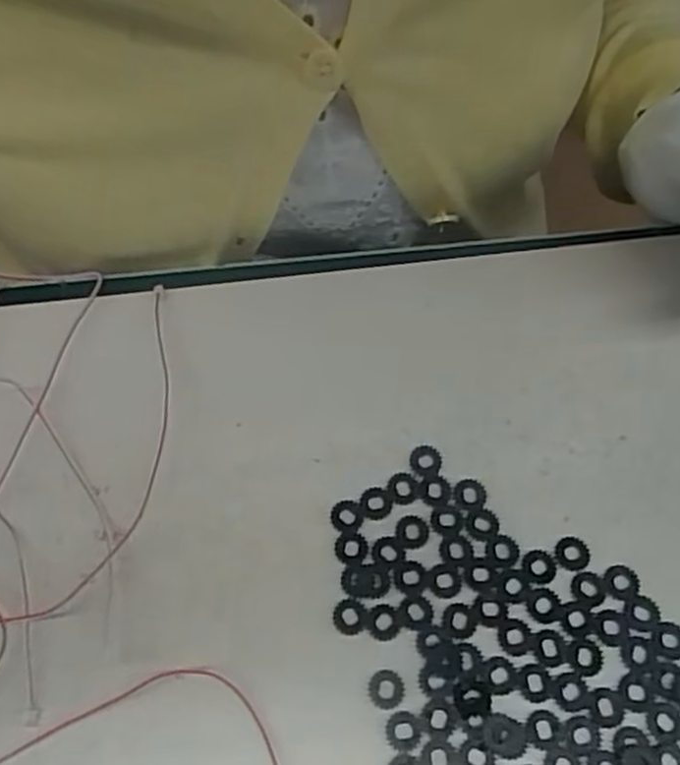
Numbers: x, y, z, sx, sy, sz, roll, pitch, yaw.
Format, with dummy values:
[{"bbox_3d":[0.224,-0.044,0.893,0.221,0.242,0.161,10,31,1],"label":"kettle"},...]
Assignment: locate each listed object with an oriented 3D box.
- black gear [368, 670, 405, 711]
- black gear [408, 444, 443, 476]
[{"bbox_3d":[0.013,0.088,0.217,0.011,0.004,0.010,2,62,3],"label":"black gear"},{"bbox_3d":[0.028,0.025,0.247,0.010,0.004,0.011,-1,62,2],"label":"black gear"}]

